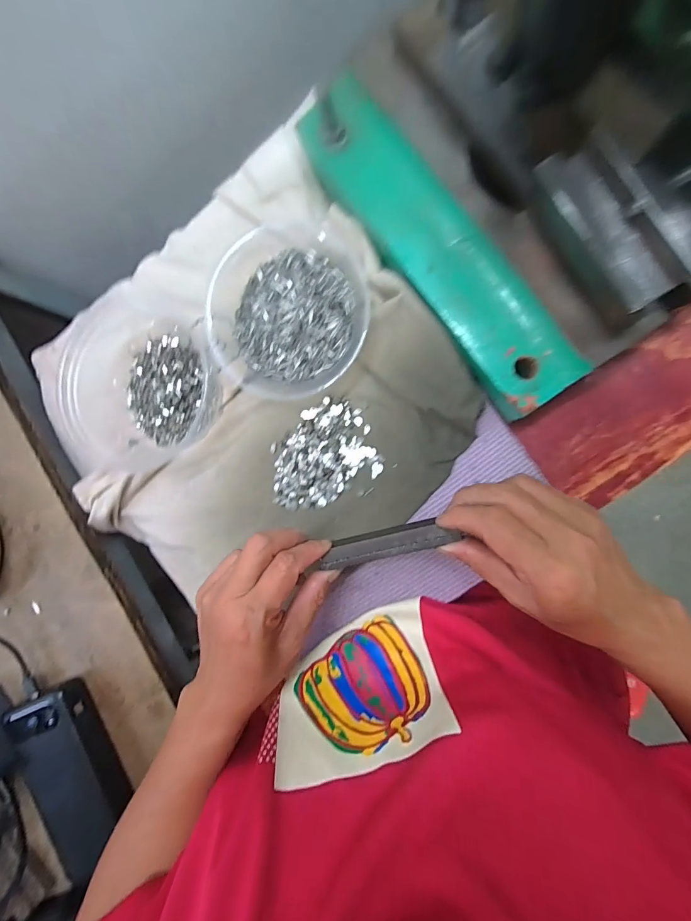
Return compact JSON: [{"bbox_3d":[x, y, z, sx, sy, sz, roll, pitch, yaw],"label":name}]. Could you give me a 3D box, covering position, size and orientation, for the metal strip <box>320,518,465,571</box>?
[{"bbox_3d":[0.027,0.056,0.263,0.089,0.010,0.019,-15,90,11],"label":"metal strip"}]

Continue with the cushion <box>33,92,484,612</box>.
[{"bbox_3d":[-0.100,-0.049,0.324,0.334,0.051,0.315,-34,87,9],"label":"cushion"}]

